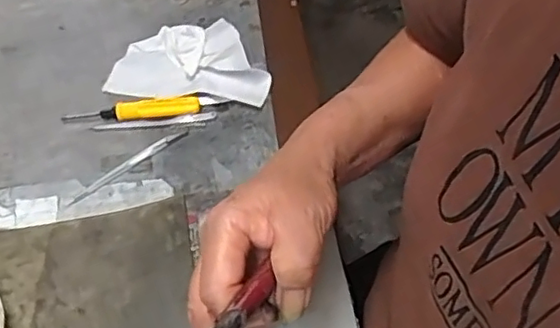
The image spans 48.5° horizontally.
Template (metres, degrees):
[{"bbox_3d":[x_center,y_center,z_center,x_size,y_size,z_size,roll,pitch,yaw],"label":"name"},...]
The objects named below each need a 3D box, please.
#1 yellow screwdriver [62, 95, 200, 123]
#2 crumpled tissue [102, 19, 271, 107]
[{"bbox_3d":[-0.127,-0.046,0.528,0.116,0.011,0.016,-4,49,2],"label":"yellow screwdriver"},{"bbox_3d":[-0.082,-0.101,0.561,0.144,0.032,0.094,0,49,6],"label":"crumpled tissue"}]

